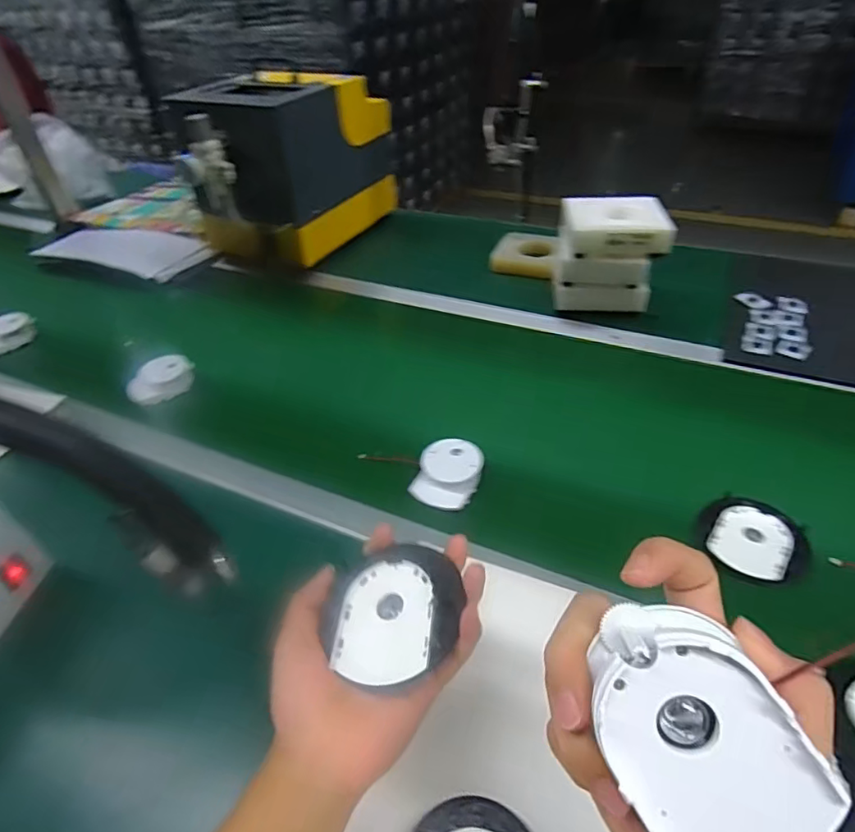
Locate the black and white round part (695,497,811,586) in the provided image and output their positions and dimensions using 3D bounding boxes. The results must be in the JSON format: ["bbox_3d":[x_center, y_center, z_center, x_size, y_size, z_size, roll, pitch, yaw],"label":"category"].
[{"bbox_3d":[0.310,0.113,0.519,0.089,0.014,0.096,-3,41,3],"label":"black and white round part"}]

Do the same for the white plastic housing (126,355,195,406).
[{"bbox_3d":[-0.370,-0.049,0.758,0.021,0.061,0.096,18,46,24],"label":"white plastic housing"}]

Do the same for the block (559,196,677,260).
[{"bbox_3d":[0.283,-0.288,0.821,0.158,0.049,0.112,7,43,13],"label":"block"}]

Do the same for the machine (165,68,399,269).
[{"bbox_3d":[-0.272,-0.473,1.029,0.245,0.262,0.386,16,45,22],"label":"machine"}]

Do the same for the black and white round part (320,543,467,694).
[{"bbox_3d":[-0.021,0.122,0.342,0.079,0.017,0.088,8,43,15],"label":"black and white round part"}]

